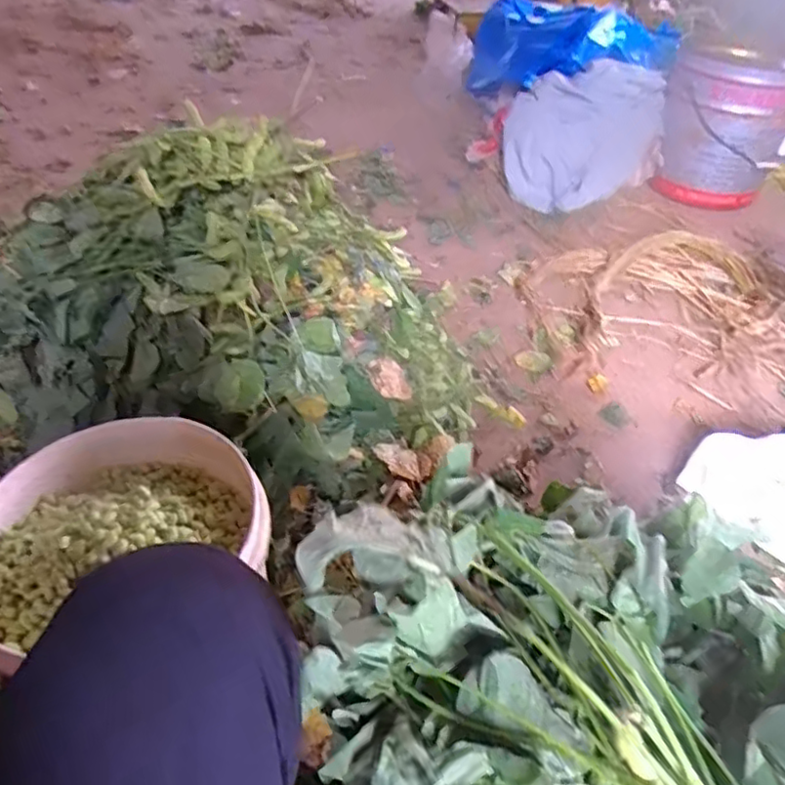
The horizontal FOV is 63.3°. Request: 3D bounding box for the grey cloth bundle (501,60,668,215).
[{"bbox_3d":[0.456,-0.623,1.549,0.339,0.248,0.357,16,43,11],"label":"grey cloth bundle"}]

